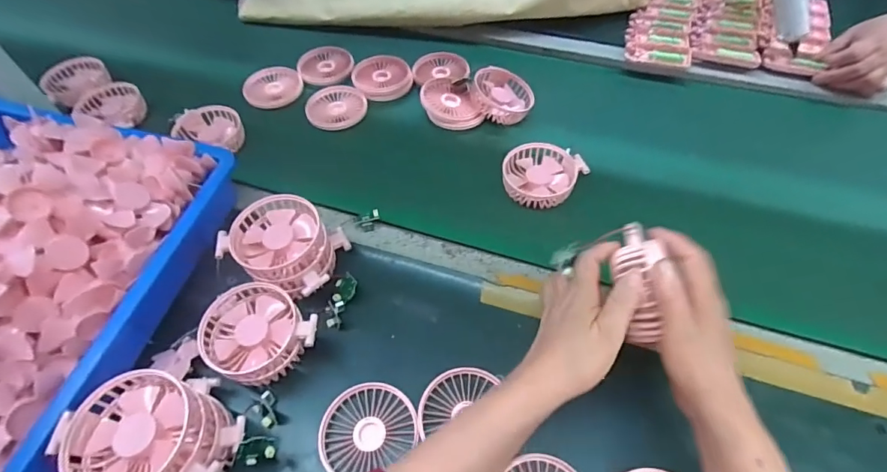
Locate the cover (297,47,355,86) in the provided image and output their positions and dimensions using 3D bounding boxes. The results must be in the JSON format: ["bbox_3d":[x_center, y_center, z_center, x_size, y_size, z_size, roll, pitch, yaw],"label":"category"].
[{"bbox_3d":[-0.188,-0.272,0.742,0.086,0.020,0.086,-5,54,-1],"label":"cover"}]

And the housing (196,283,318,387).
[{"bbox_3d":[-0.181,0.102,0.455,0.105,0.059,0.087,29,60,21],"label":"housing"}]

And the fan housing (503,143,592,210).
[{"bbox_3d":[0.120,-0.078,0.576,0.088,0.024,0.092,-1,54,2],"label":"fan housing"}]

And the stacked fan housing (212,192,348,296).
[{"bbox_3d":[-0.168,0.015,0.490,0.110,0.069,0.096,11,55,10],"label":"stacked fan housing"}]

